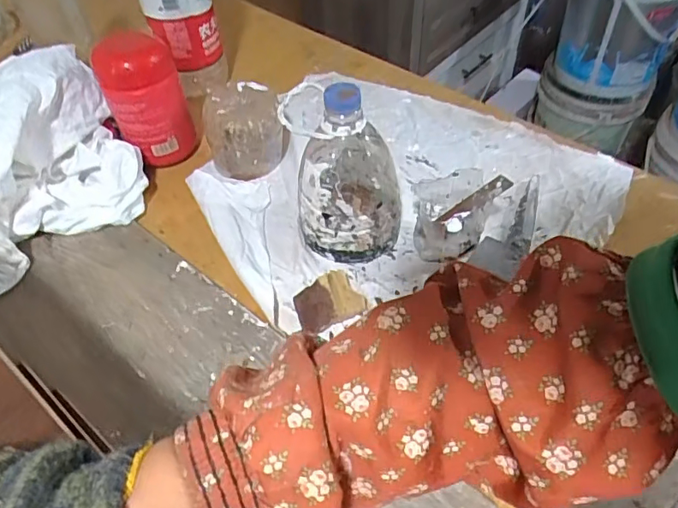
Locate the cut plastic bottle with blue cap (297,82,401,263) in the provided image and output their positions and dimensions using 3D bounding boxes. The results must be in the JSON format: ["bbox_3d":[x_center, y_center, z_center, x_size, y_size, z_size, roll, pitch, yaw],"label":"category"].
[{"bbox_3d":[0.009,-0.069,0.499,0.100,0.161,0.080,10,52,11],"label":"cut plastic bottle with blue cap"}]

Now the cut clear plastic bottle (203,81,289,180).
[{"bbox_3d":[-0.116,-0.150,0.632,0.095,0.080,0.087,-15,51,-9],"label":"cut clear plastic bottle"}]

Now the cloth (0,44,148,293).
[{"bbox_3d":[-0.390,-0.134,0.594,0.247,0.105,0.304,-37,58,-24],"label":"cloth"}]

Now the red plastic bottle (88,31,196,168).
[{"bbox_3d":[-0.226,-0.177,0.625,0.087,0.137,0.070,-23,53,-15],"label":"red plastic bottle"}]

